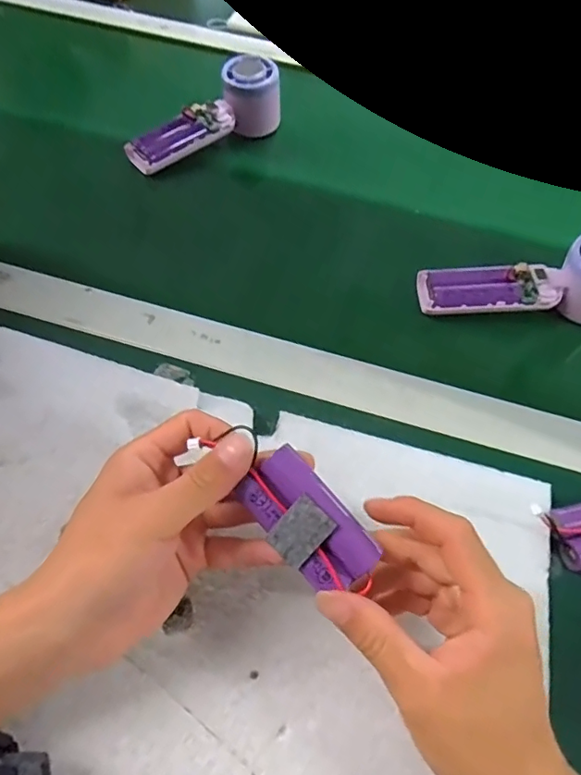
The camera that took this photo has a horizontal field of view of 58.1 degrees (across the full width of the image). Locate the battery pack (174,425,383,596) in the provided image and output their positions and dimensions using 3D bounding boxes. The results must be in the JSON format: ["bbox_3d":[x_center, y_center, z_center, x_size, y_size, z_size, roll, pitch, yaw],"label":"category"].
[{"bbox_3d":[0.011,0.061,0.240,0.035,0.022,0.067,-45,78,13],"label":"battery pack"}]

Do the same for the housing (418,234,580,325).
[{"bbox_3d":[0.187,-0.088,0.413,0.159,0.056,0.049,1,57,-1],"label":"housing"}]

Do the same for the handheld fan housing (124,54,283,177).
[{"bbox_3d":[-0.084,-0.268,0.516,0.161,0.054,0.055,-38,66,-24],"label":"handheld fan housing"}]

